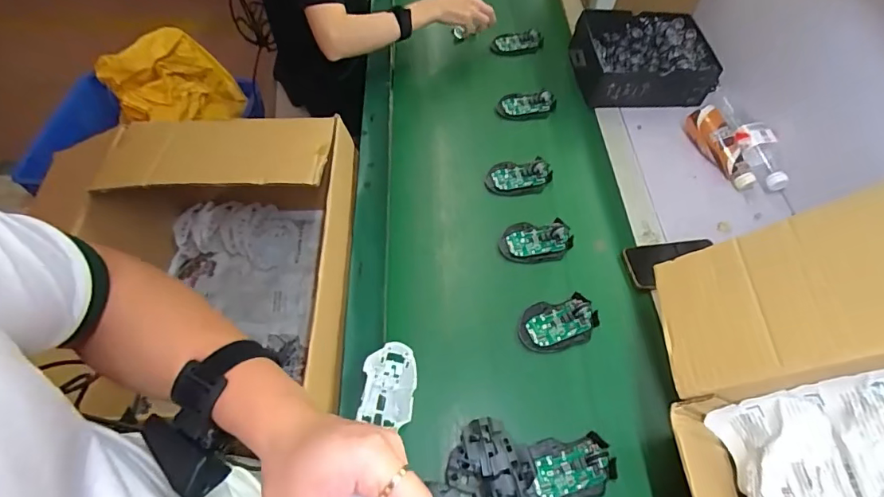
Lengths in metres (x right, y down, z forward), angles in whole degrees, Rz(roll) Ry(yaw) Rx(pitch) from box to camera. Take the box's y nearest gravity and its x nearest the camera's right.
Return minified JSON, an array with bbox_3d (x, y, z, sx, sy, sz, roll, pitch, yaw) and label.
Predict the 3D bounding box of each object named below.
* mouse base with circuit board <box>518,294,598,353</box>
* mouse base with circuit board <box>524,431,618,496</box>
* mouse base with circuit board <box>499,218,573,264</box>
[{"bbox_3d":[0.167,0.105,0.683,0.115,0.033,0.071,-8,55,-9],"label":"mouse base with circuit board"},{"bbox_3d":[0.155,0.267,0.579,0.110,0.027,0.072,-3,54,-5],"label":"mouse base with circuit board"},{"bbox_3d":[0.149,-0.013,0.759,0.112,0.017,0.072,-2,54,-4],"label":"mouse base with circuit board"}]

